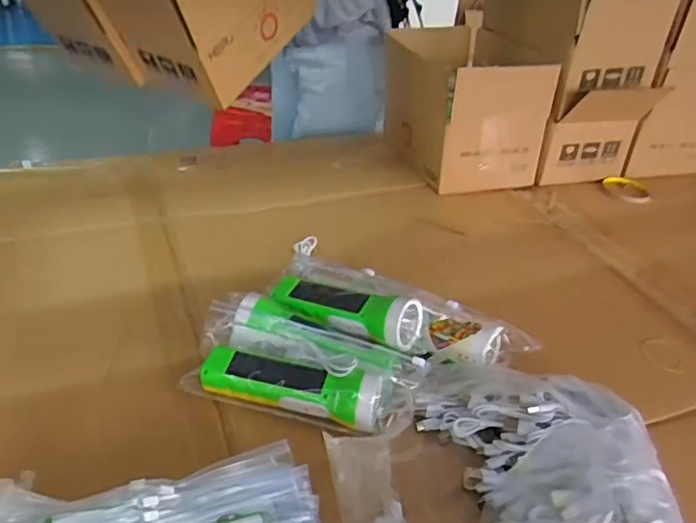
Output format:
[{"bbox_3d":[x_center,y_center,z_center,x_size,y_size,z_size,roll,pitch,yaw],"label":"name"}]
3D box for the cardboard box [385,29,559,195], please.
[{"bbox_3d":[0.191,-0.266,1.049,0.224,0.216,0.280,-6,35,-14],"label":"cardboard box"}]

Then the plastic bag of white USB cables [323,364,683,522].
[{"bbox_3d":[0.142,0.185,0.467,0.247,0.063,0.299,-19,40,-30],"label":"plastic bag of white USB cables"}]

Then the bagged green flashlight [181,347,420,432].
[{"bbox_3d":[-0.054,0.117,0.564,0.206,0.042,0.066,11,35,10],"label":"bagged green flashlight"}]

